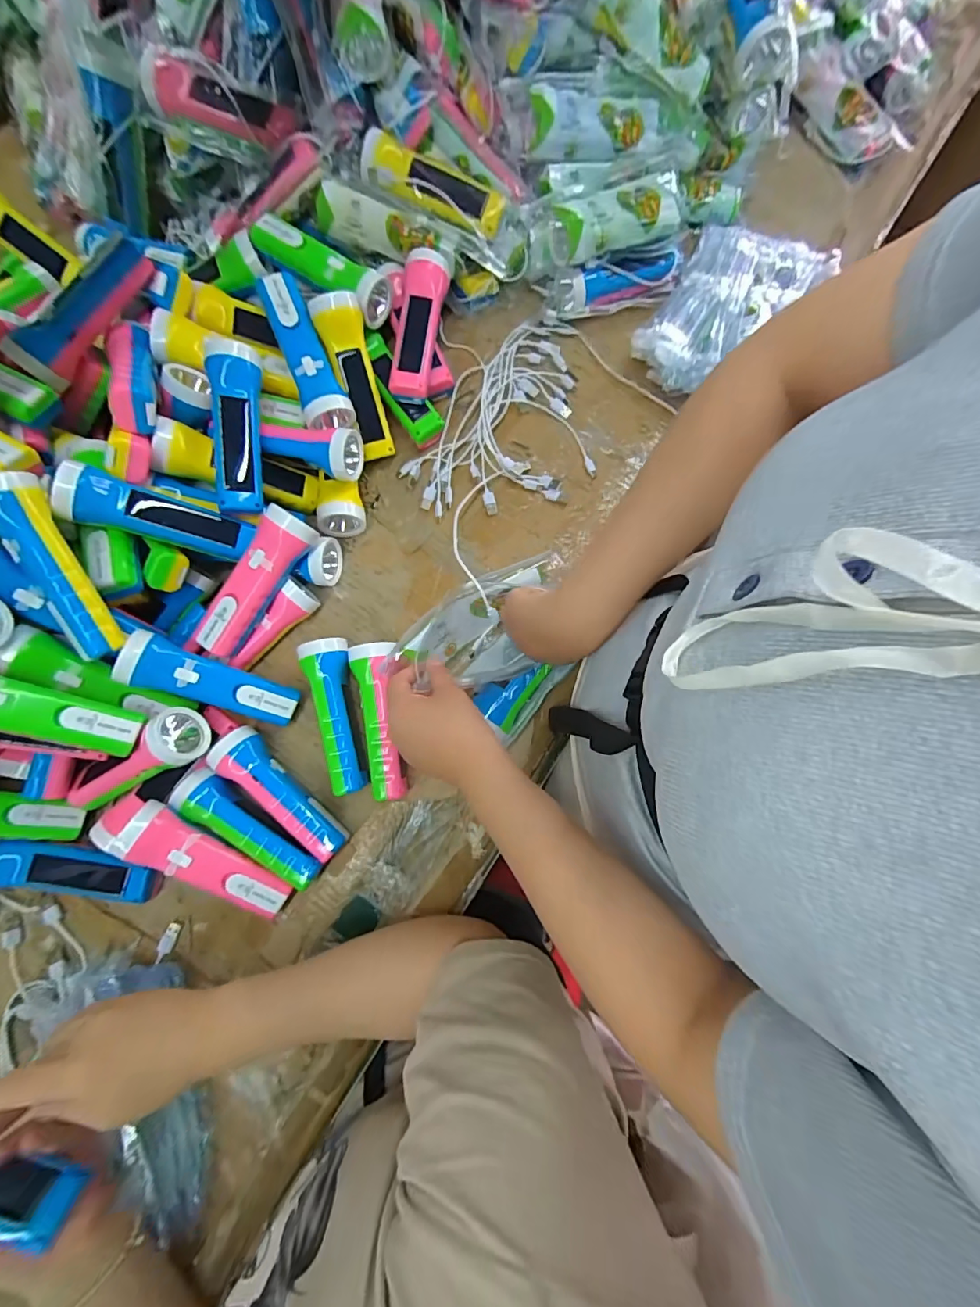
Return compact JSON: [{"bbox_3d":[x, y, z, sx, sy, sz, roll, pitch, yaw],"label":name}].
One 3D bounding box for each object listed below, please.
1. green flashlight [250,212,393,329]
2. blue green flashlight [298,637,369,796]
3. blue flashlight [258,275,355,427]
[{"bbox_3d":[-0.190,-0.439,0.542,0.164,0.048,0.049,34,80,8],"label":"green flashlight"},{"bbox_3d":[-0.163,0.066,0.499,0.049,0.055,0.159,-11,77,-1],"label":"blue green flashlight"},{"bbox_3d":[-0.202,-0.325,0.512,0.051,0.046,0.171,-23,94,-4],"label":"blue flashlight"}]

